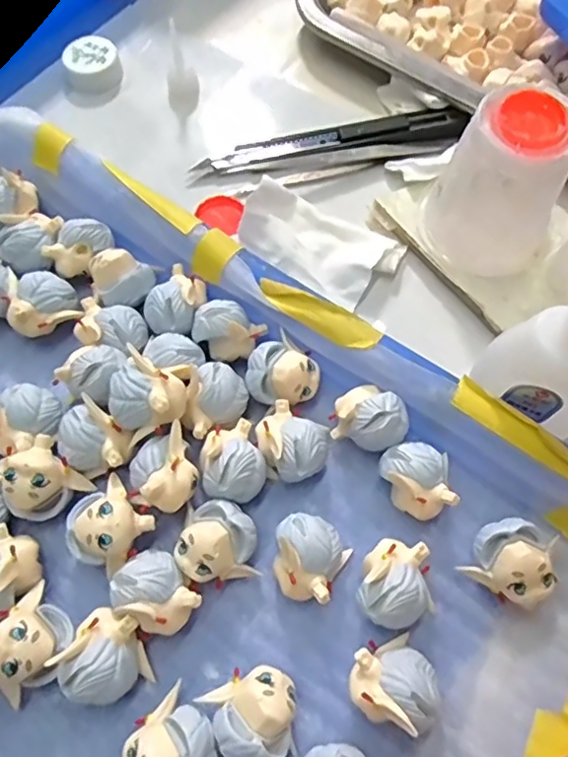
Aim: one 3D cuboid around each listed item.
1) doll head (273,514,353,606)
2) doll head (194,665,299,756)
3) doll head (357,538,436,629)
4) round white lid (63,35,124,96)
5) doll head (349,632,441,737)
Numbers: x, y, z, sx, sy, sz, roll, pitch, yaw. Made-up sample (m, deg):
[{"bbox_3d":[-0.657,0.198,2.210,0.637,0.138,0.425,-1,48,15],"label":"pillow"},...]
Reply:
[{"bbox_3d":[0.008,0.064,0.208,0.025,0.022,0.027,0,67,0],"label":"doll head"},{"bbox_3d":[-0.010,0.107,0.188,0.028,0.023,0.026,-6,67,-3],"label":"doll head"},{"bbox_3d":[0.037,0.071,0.205,0.024,0.023,0.027,7,67,3],"label":"doll head"},{"bbox_3d":[-0.102,-0.168,0.318,0.027,0.013,0.028,0,67,0],"label":"round white lid"},{"bbox_3d":[0.036,0.097,0.192,0.027,0.025,0.026,0,67,0],"label":"doll head"}]

